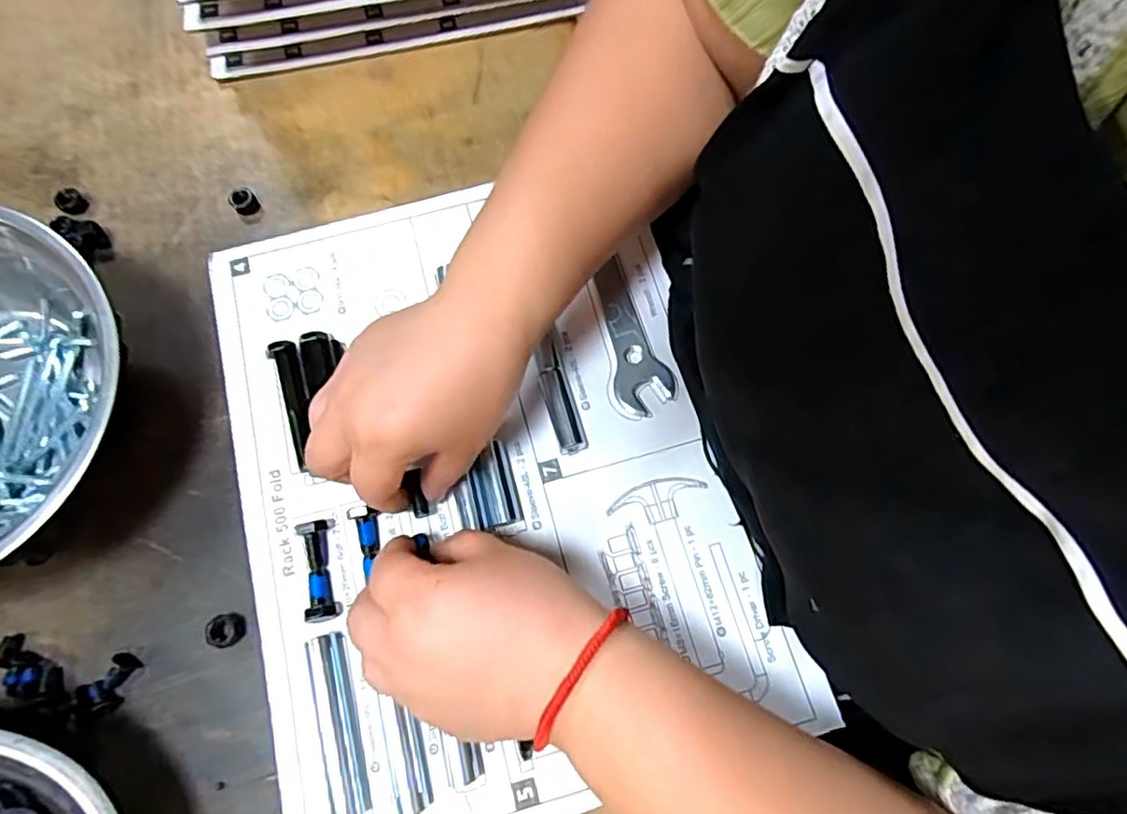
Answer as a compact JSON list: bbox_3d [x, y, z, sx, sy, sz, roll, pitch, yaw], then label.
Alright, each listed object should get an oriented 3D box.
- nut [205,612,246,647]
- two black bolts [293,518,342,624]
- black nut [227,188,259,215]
[{"bbox_3d":[-0.184,0.121,0.342,0.019,0.007,0.017,-6,73,0],"label":"nut"},{"bbox_3d":[-0.135,0.089,0.343,0.015,0.012,0.053,-13,73,-3],"label":"two black bolts"},{"bbox_3d":[-0.214,-0.138,0.421,0.016,0.009,0.019,-39,76,-10],"label":"black nut"}]

